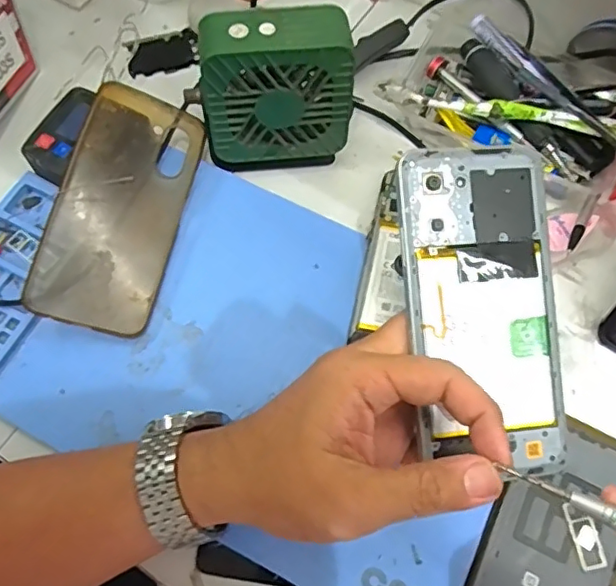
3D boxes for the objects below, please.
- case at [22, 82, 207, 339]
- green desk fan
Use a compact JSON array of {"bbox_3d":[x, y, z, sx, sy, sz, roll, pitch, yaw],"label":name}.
[{"bbox_3d":[-0.126,-0.057,0.387,0.076,0.016,0.166,19,77,-15],"label":"case"},{"bbox_3d":[-0.021,-0.132,0.384,0.095,0.104,0.046,-5,69,-4],"label":"green desk fan"}]

